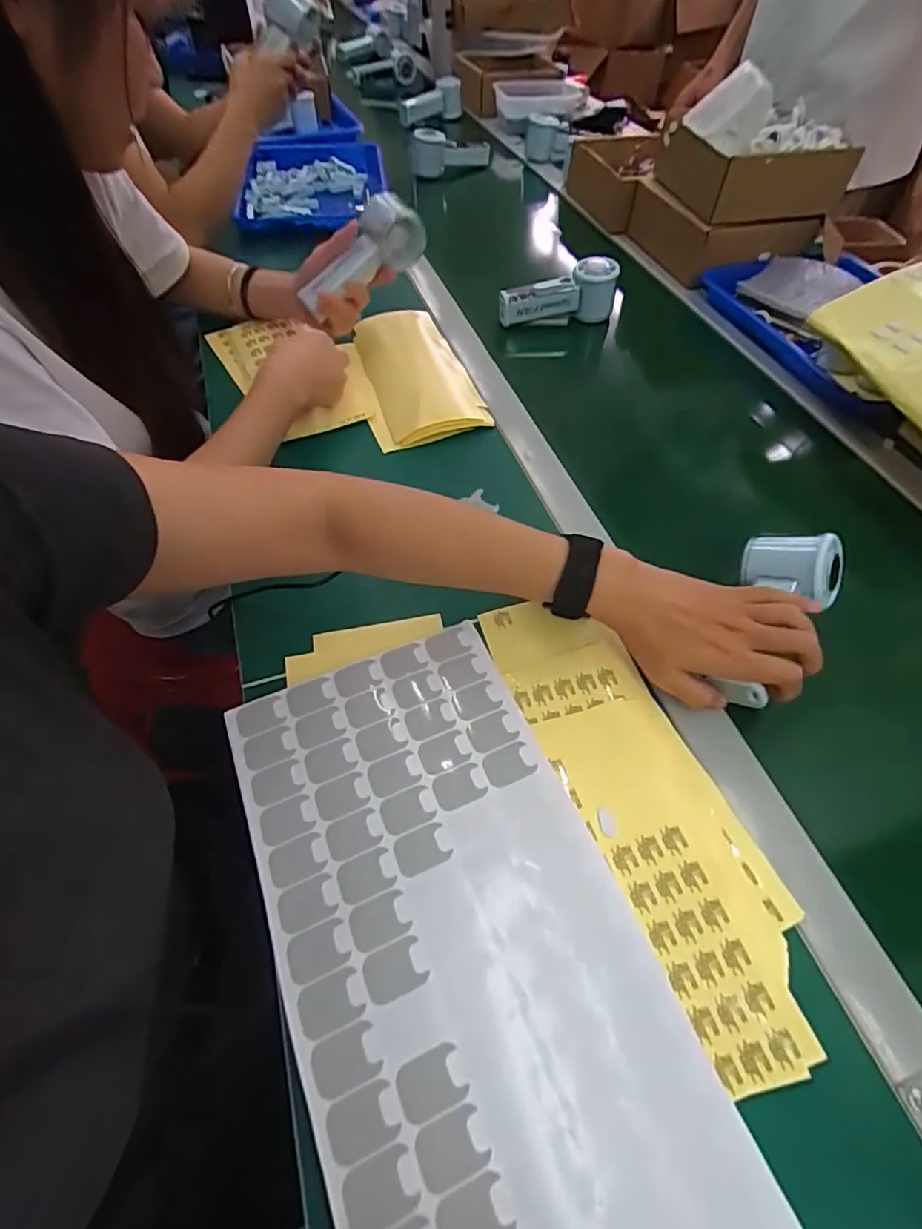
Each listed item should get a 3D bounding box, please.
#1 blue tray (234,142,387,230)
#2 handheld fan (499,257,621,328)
[{"bbox_3d":[-0.250,-0.742,0.937,0.236,0.049,0.335,-5,55,-4],"label":"blue tray"},{"bbox_3d":[0.122,-0.423,0.711,0.154,0.060,0.045,-7,55,-5],"label":"handheld fan"}]

